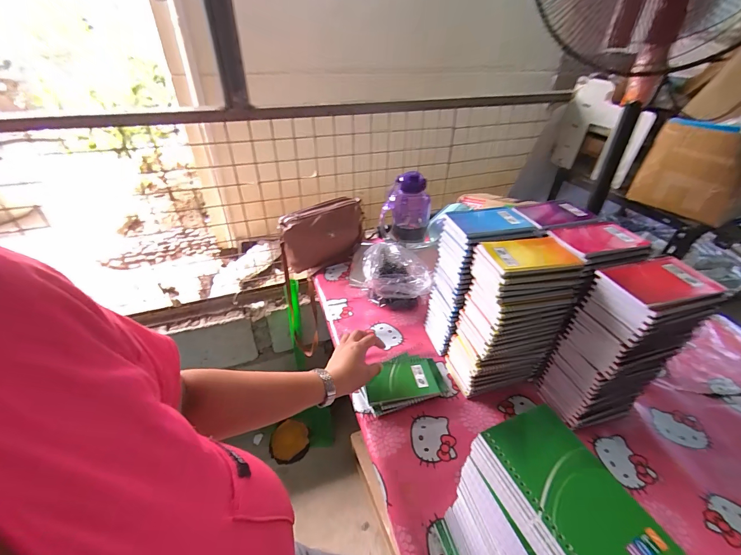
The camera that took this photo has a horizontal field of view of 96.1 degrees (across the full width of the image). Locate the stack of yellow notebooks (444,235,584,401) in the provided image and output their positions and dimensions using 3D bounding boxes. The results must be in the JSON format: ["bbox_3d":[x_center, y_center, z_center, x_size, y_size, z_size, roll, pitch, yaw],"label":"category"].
[{"bbox_3d":[0.242,0.079,0.584,0.155,0.273,0.099,-6,37,-10],"label":"stack of yellow notebooks"}]

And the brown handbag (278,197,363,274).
[{"bbox_3d":[-0.134,-0.119,0.966,0.234,0.165,0.087,-11,38,-16],"label":"brown handbag"}]

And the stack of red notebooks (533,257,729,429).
[{"bbox_3d":[0.395,0.115,0.532,0.139,0.281,0.096,-9,37,-13],"label":"stack of red notebooks"}]

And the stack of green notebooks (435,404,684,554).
[{"bbox_3d":[0.159,0.276,0.342,0.094,0.249,0.142,-11,38,-15],"label":"stack of green notebooks"}]

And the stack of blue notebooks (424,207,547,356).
[{"bbox_3d":[0.211,0.010,0.660,0.147,0.268,0.107,-8,37,-12],"label":"stack of blue notebooks"}]

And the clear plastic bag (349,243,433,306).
[{"bbox_3d":[0.048,-0.001,0.837,0.202,0.103,0.140,1,36,0],"label":"clear plastic bag"}]

